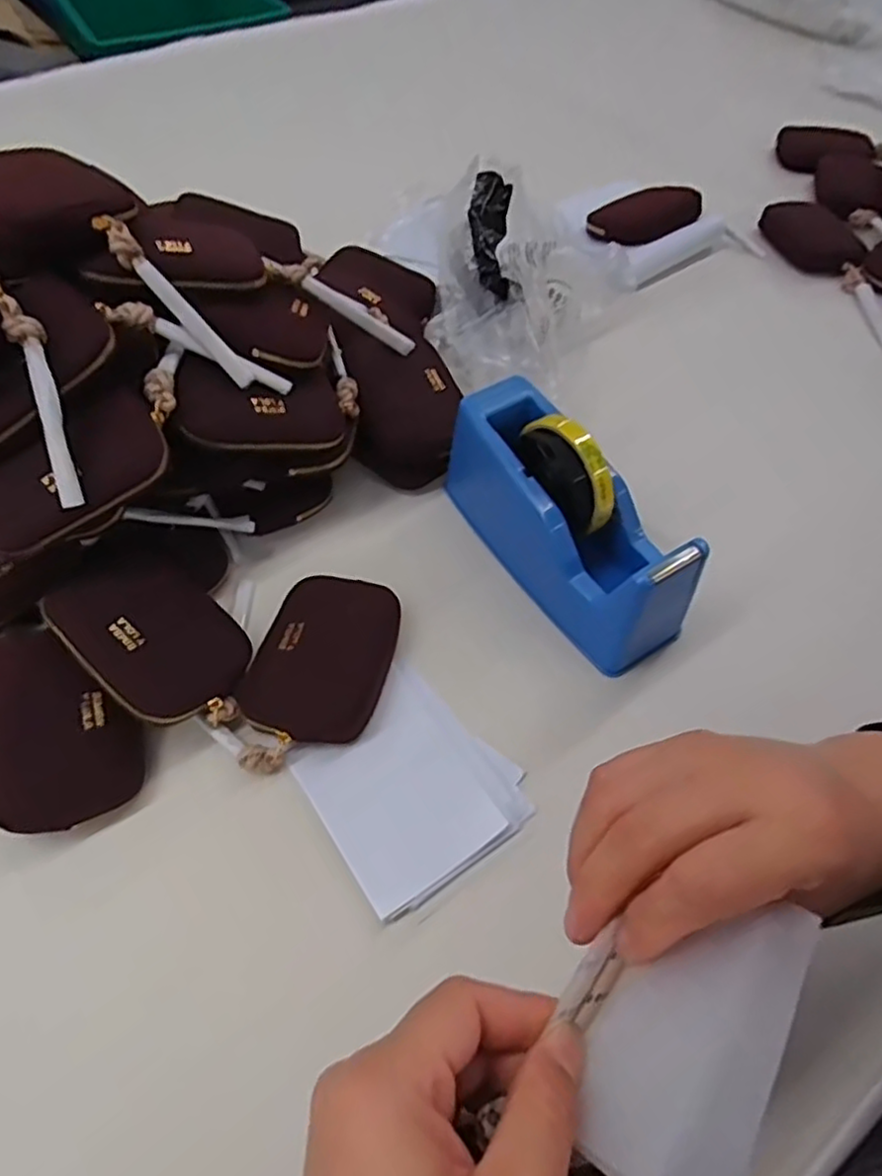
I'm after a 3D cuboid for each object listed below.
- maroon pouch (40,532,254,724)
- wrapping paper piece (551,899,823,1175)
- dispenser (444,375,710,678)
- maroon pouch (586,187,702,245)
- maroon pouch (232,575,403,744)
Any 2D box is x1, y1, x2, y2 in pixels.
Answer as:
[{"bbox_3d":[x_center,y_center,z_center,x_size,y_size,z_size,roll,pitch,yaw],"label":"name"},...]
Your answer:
[{"bbox_3d":[-0.175,0.029,0.414,0.113,0.018,0.084,47,48,0],"label":"maroon pouch"},{"bbox_3d":[0.070,0.130,0.203,0.059,0.007,0.084,5,51,46],"label":"wrapping paper piece"},{"bbox_3d":[0.087,-0.049,0.462,0.072,0.105,0.204,-30,61,-19],"label":"dispenser"},{"bbox_3d":[0.221,-0.399,0.712,0.116,0.033,0.052,-21,58,-14],"label":"maroon pouch"},{"bbox_3d":[-0.076,0.043,0.436,0.083,0.028,0.116,12,56,7],"label":"maroon pouch"}]

